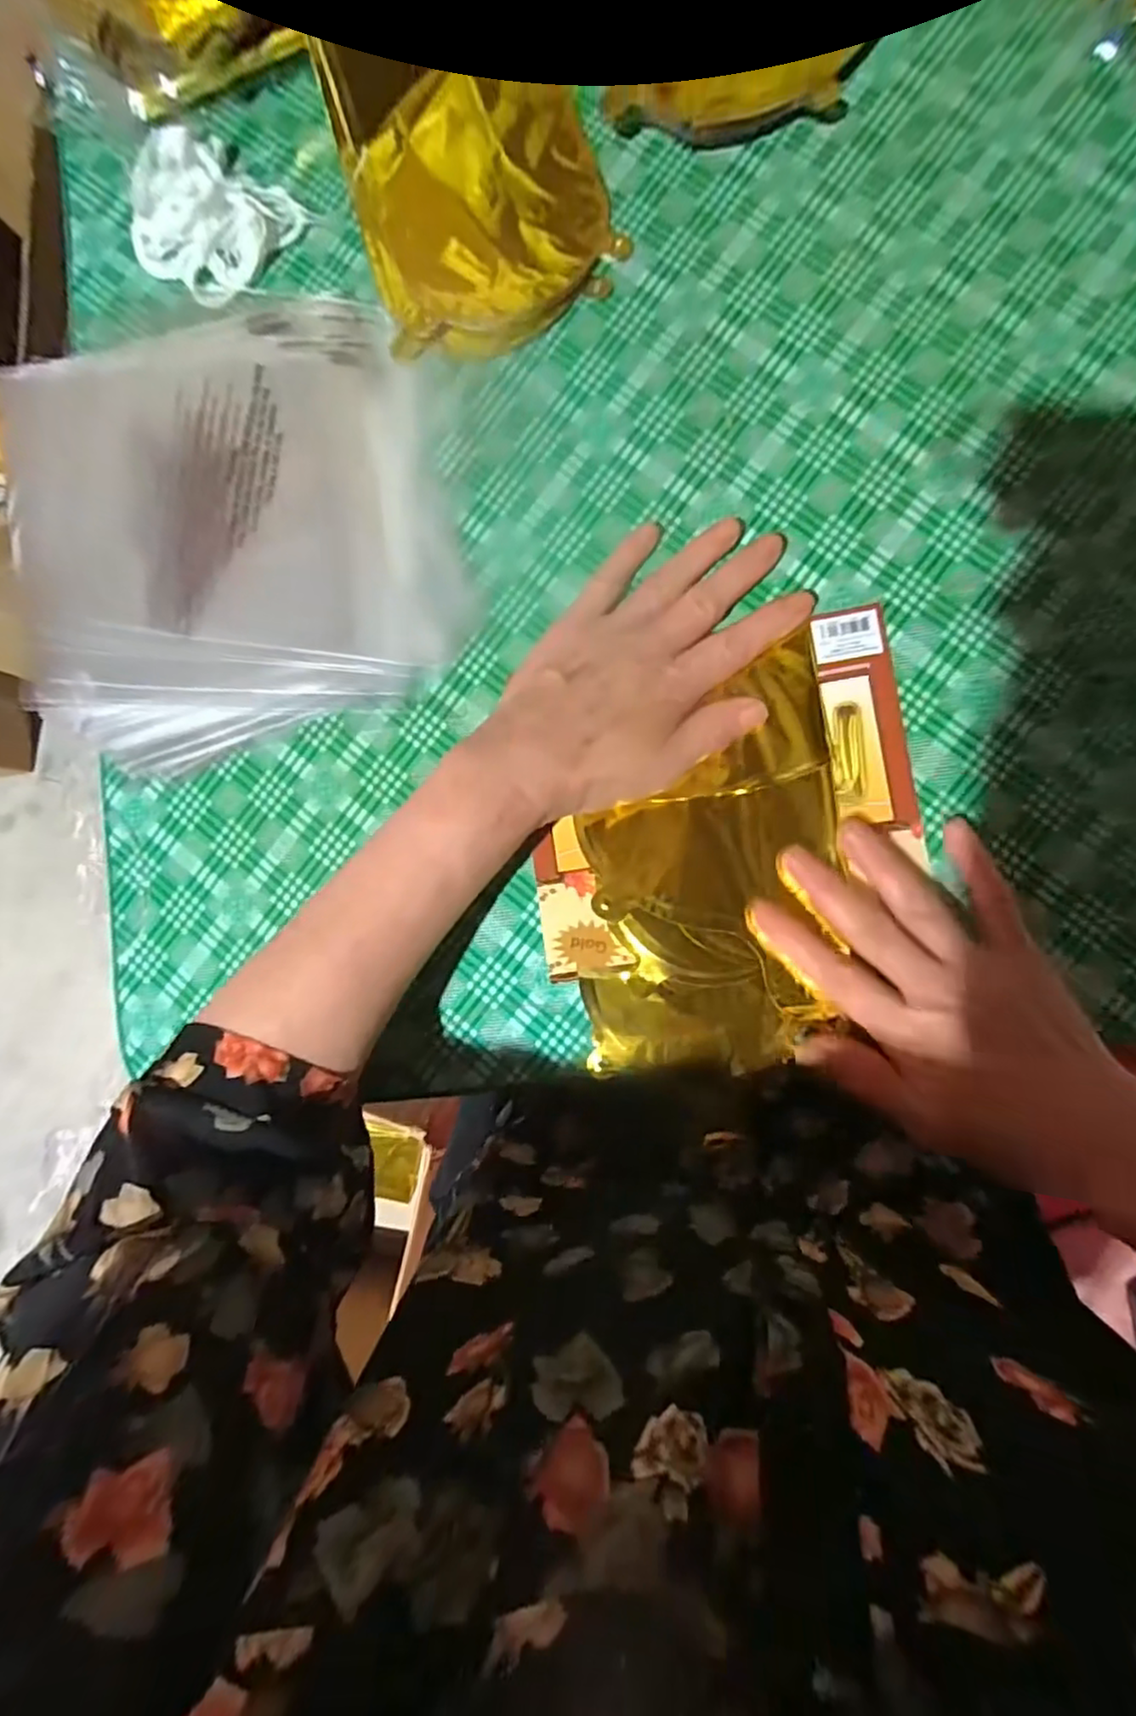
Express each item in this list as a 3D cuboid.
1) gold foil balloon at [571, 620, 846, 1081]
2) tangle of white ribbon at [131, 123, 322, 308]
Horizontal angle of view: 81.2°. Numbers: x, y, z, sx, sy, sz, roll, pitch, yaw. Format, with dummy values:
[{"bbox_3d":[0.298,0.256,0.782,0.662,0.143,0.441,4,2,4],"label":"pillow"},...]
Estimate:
[{"bbox_3d":[0.071,0.001,0.335,0.122,0.008,0.205,-2,88,6],"label":"gold foil balloon"},{"bbox_3d":[-0.207,-0.363,0.374,0.092,0.018,0.074,34,92,7],"label":"tangle of white ribbon"}]

